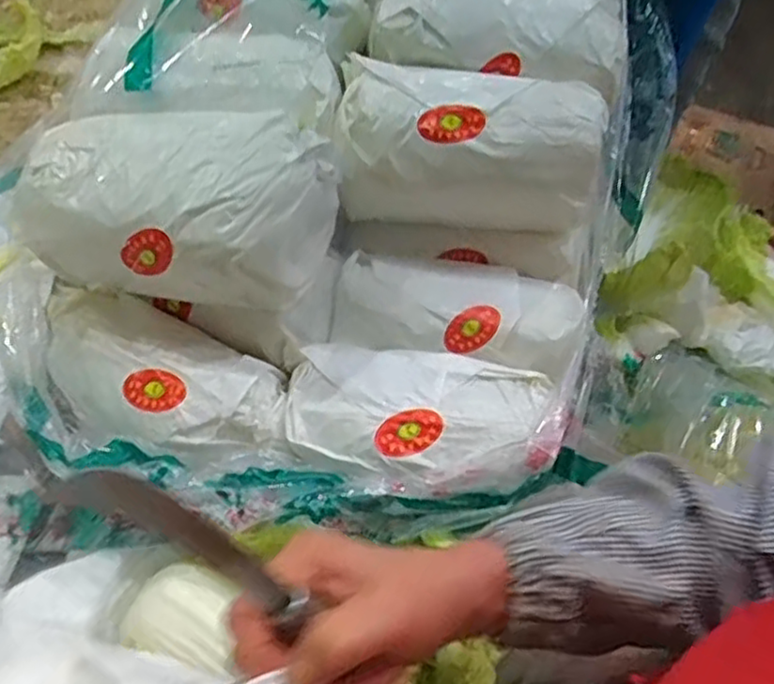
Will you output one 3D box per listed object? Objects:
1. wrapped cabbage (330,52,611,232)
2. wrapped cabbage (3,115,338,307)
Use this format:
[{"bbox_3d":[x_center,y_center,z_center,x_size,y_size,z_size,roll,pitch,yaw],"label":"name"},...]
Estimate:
[{"bbox_3d":[0.062,-0.145,0.557,0.200,0.104,0.110,4,57,2],"label":"wrapped cabbage"},{"bbox_3d":[-0.145,-0.098,0.486,0.206,0.085,0.121,10,58,5],"label":"wrapped cabbage"}]

